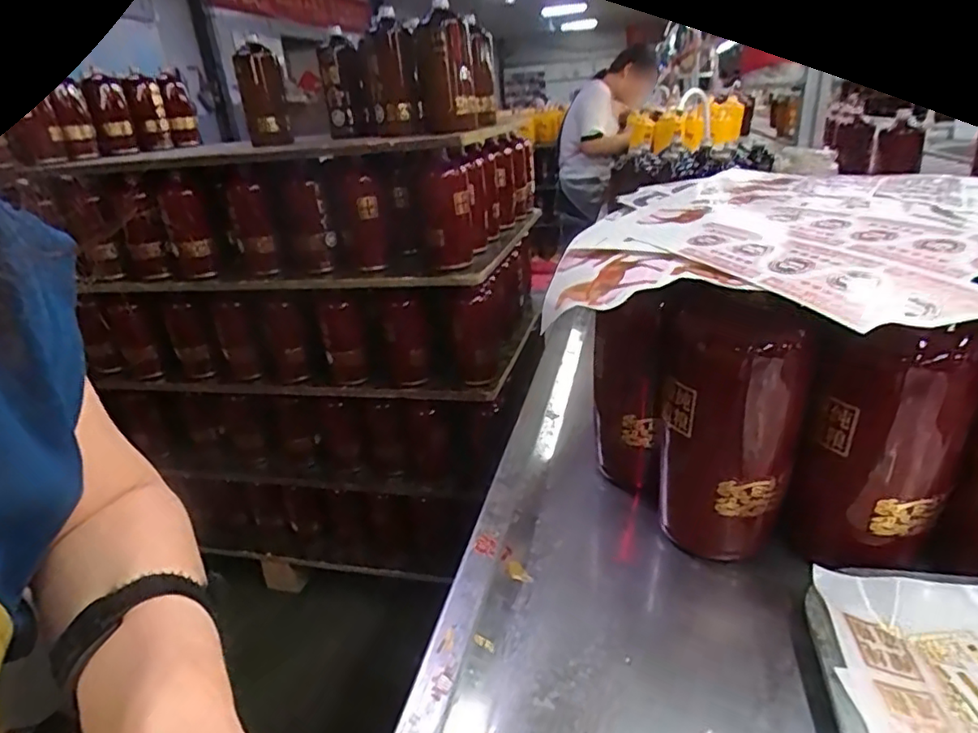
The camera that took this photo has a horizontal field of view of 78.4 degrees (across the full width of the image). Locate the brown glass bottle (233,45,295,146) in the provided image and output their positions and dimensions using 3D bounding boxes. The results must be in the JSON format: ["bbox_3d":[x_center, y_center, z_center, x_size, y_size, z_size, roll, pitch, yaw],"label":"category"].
[{"bbox_3d":[-0.435,-0.519,1.158,0.080,0.168,0.075,-12,25,-16],"label":"brown glass bottle"}]

